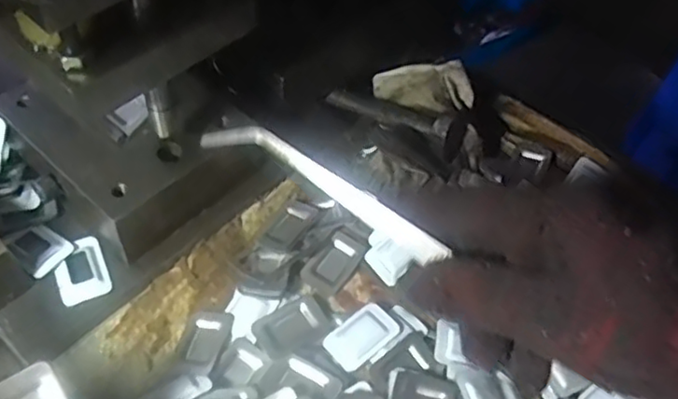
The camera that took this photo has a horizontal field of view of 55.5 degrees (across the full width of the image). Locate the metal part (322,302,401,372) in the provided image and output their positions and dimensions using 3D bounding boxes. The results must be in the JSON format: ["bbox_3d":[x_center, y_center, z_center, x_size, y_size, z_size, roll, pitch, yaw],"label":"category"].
[{"bbox_3d":[0.013,0.077,0.365,0.039,0.008,0.026,-33,62,-27],"label":"metal part"}]

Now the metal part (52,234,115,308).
[{"bbox_3d":[-0.143,0.039,0.356,0.026,0.004,0.039,-19,56,-20],"label":"metal part"}]

